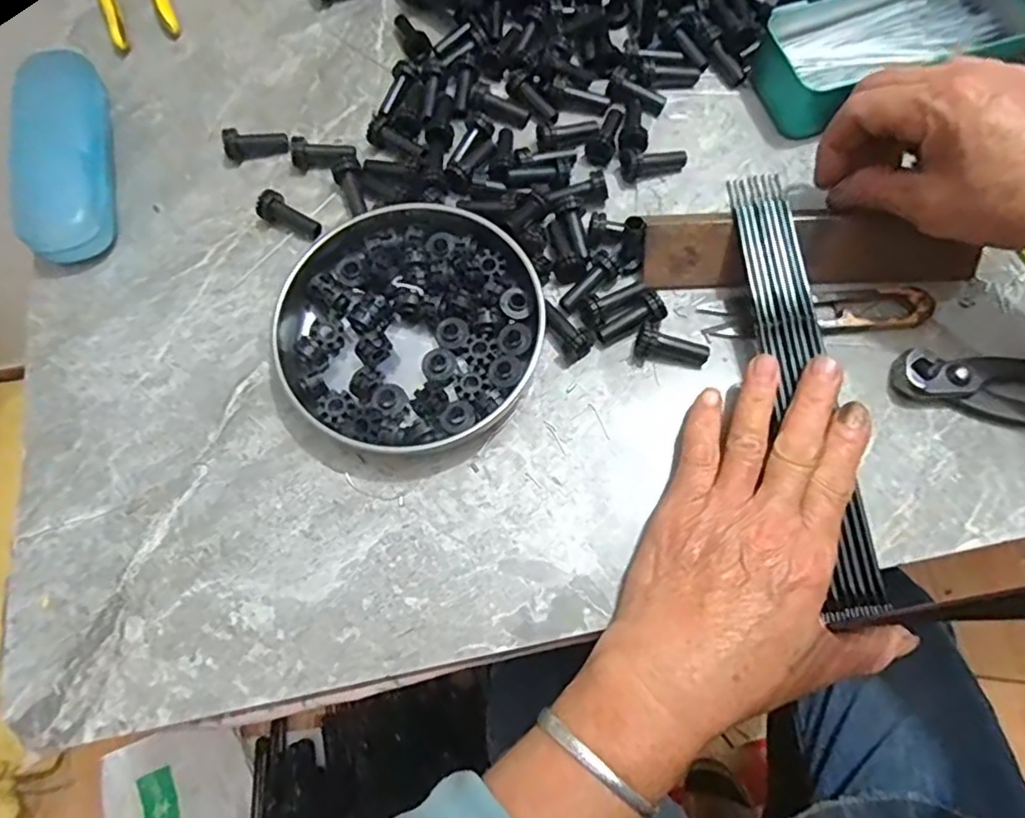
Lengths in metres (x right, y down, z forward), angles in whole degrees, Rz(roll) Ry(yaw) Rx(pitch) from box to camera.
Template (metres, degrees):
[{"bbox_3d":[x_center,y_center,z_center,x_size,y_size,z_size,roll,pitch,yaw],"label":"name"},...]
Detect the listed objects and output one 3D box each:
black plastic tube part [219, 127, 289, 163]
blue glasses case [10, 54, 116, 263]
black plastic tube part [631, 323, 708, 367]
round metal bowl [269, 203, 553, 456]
[{"bbox_3d":[-0.160,-0.168,0.390,0.039,0.012,0.016,-13,70,-2],"label":"black plastic tube part"},{"bbox_3d":[-0.273,-0.157,0.380,0.048,0.030,0.142,-13,70,-2],"label":"blue glasses case"},{"bbox_3d":[0.086,-0.034,0.334,0.038,0.015,0.016,10,73,6],"label":"black plastic tube part"},{"bbox_3d":[-0.055,-0.045,0.336,0.135,0.025,0.140,-1,72,2],"label":"round metal bowl"}]

